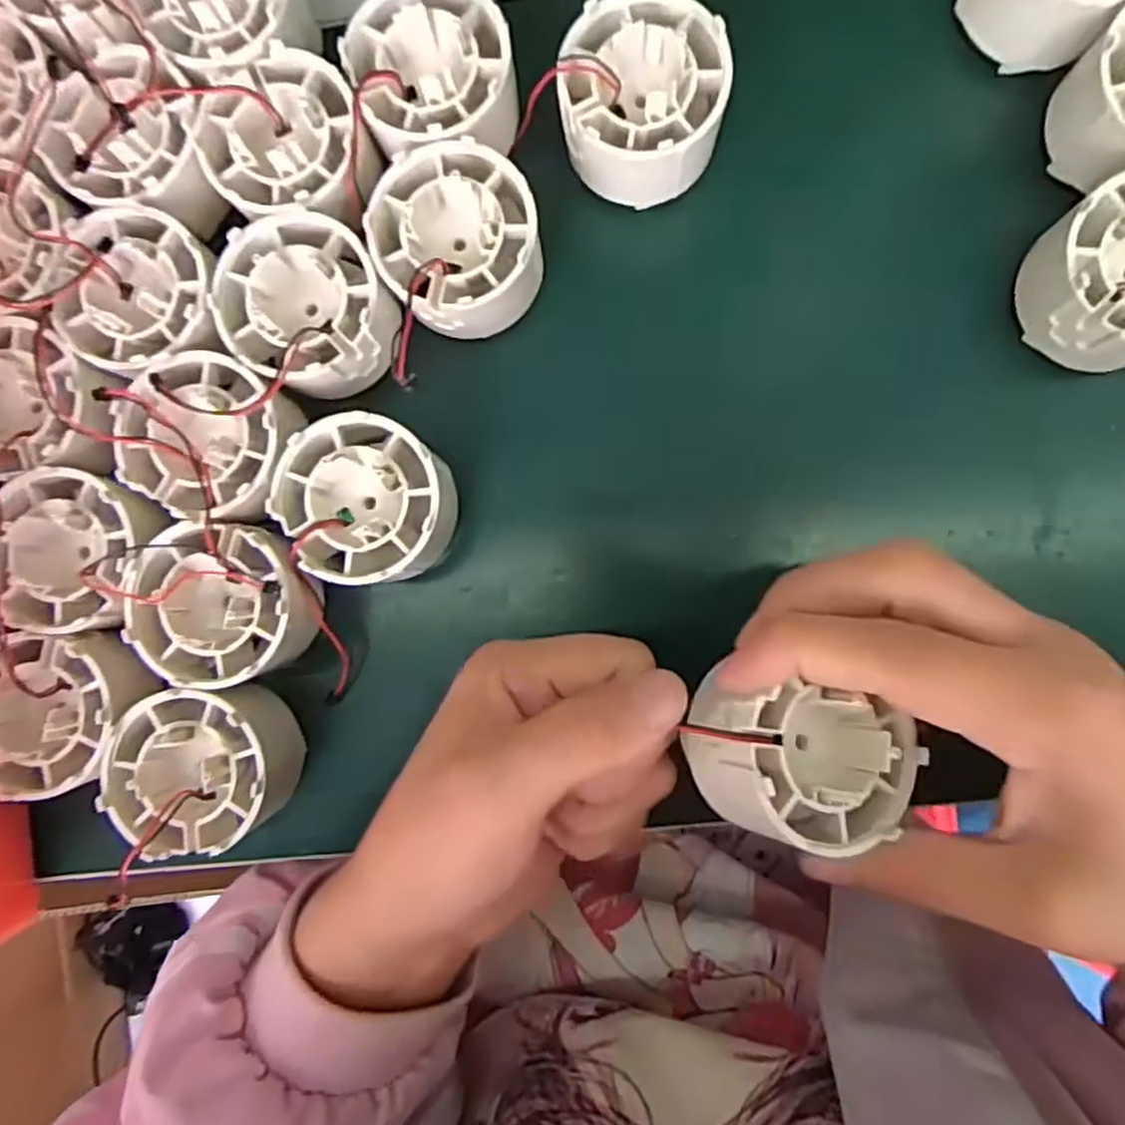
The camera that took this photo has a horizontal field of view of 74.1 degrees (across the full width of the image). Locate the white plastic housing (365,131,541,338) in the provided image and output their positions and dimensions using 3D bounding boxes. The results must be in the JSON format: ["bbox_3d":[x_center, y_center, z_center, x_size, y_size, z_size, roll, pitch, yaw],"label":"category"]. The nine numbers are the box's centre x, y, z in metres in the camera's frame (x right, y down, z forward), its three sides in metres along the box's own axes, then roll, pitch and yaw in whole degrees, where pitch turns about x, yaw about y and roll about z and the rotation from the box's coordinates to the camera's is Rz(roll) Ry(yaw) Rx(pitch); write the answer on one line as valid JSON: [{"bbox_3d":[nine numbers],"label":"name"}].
[{"bbox_3d":[-0.033,-0.102,0.242,0.050,0.033,0.051,0,89,4],"label":"white plastic housing"}]

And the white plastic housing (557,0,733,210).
[{"bbox_3d":[0.026,-0.144,0.242,0.050,0.040,0.056,2,89,4],"label":"white plastic housing"}]

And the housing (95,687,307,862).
[{"bbox_3d":[-0.116,0.066,0.240,0.052,0.033,0.049,0,89,4],"label":"housing"}]

